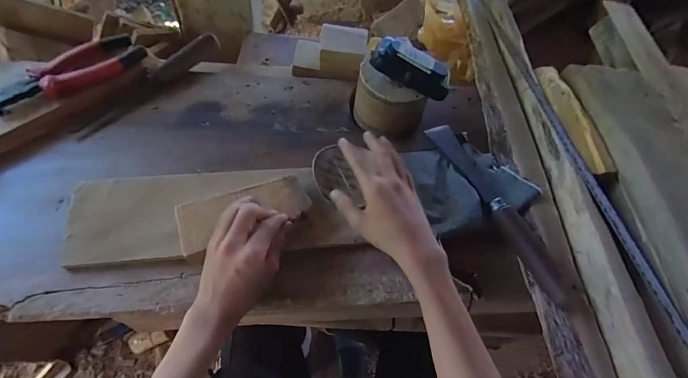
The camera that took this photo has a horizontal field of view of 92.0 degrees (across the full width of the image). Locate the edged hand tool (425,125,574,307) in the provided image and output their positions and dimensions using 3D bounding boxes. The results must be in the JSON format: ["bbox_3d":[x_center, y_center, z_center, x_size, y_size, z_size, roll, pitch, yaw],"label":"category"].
[{"bbox_3d":[0.187,0.013,0.409,0.042,0.032,0.266,-17,63,-16],"label":"edged hand tool"}]

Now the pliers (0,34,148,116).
[{"bbox_3d":[-0.359,-0.153,0.437,0.057,0.027,0.182,37,61,12],"label":"pliers"}]

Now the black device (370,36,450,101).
[{"bbox_3d":[0.089,-0.155,0.429,0.108,0.033,0.038,26,62,-8],"label":"black device"}]

